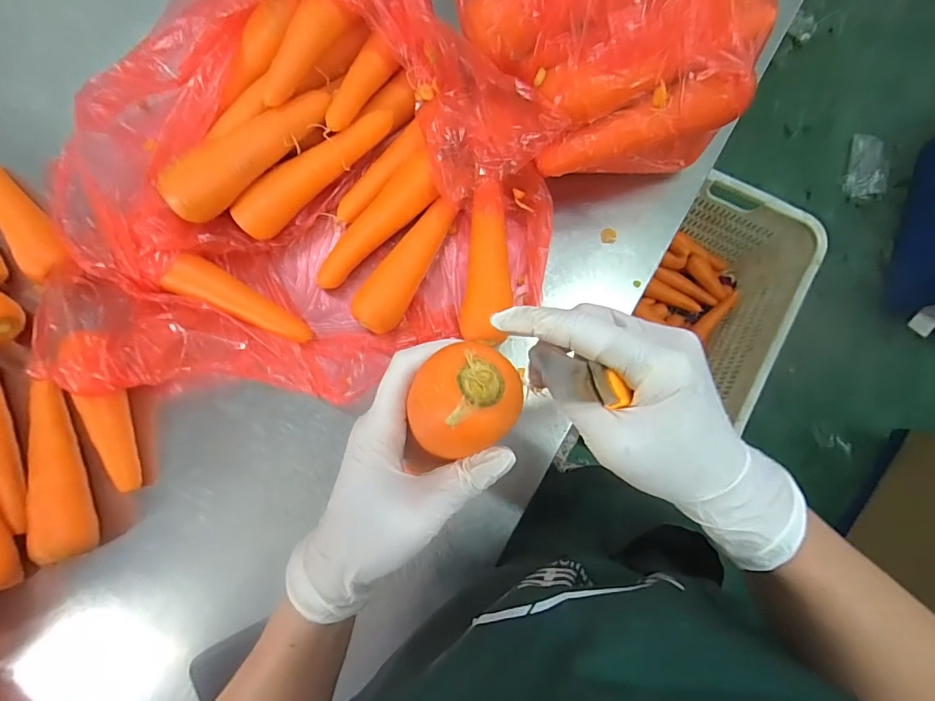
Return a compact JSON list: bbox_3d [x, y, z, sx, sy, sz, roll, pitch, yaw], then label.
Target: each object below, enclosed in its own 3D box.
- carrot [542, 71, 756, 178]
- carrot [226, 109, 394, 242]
[{"bbox_3d":[0.139,-0.180,0.376,0.161,0.032,0.030,-13,81,20],"label":"carrot"},{"bbox_3d":[-0.148,-0.173,0.451,0.174,0.038,0.033,-36,82,-3],"label":"carrot"}]

